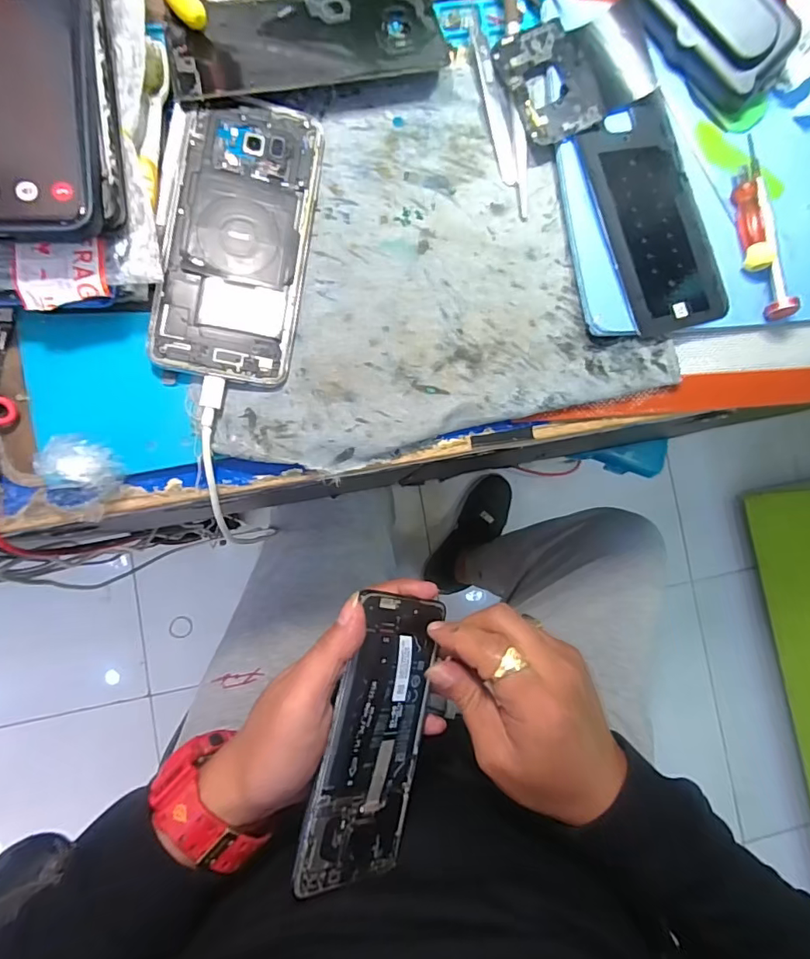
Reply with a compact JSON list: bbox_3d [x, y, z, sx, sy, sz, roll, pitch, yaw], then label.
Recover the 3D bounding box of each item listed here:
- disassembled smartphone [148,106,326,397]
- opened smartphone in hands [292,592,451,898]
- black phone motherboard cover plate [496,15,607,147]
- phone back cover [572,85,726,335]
[{"bbox_3d":[-0.091,-0.132,0.276,0.072,0.013,0.155,7,84,-7],"label":"disassembled smartphone"},{"bbox_3d":[-0.012,0.153,0.296,0.071,0.012,0.161,22,79,-40],"label":"opened smartphone in hands"},{"bbox_3d":[0.090,-0.239,0.298,0.058,0.008,0.067,-23,89,-9],"label":"black phone motherboard cover plate"},{"bbox_3d":[0.153,-0.163,0.308,0.072,0.009,0.140,-18,88,-9],"label":"phone back cover"}]

